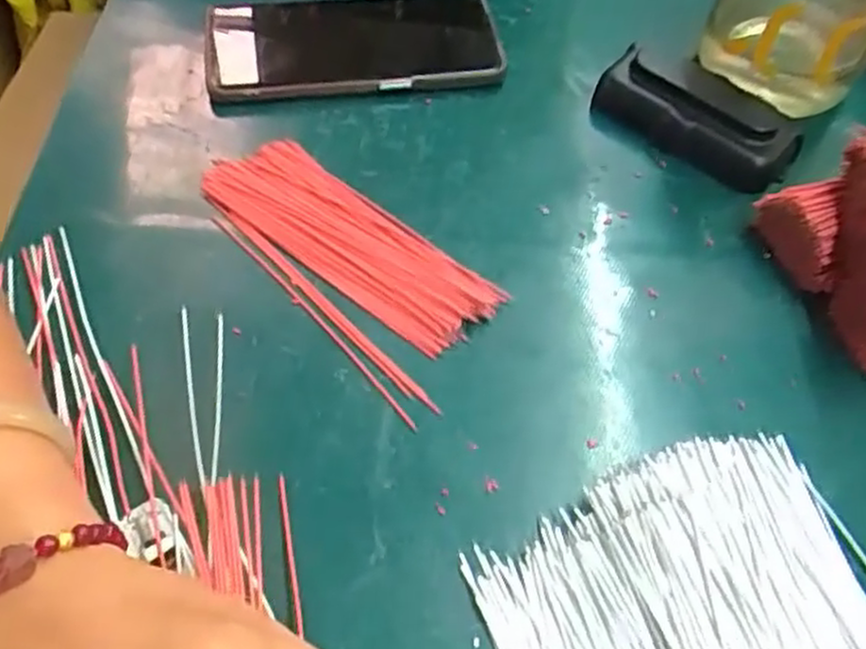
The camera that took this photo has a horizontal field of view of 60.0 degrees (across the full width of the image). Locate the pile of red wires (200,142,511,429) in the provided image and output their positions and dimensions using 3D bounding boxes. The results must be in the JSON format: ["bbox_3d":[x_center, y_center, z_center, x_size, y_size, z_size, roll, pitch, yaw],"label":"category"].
[{"bbox_3d":[-0.044,-0.032,0.345,0.153,0.008,0.070,39,63,19],"label":"pile of red wires"}]

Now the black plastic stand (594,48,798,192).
[{"bbox_3d":[0.137,-0.108,0.396,0.106,0.031,0.044,31,61,15],"label":"black plastic stand"}]

